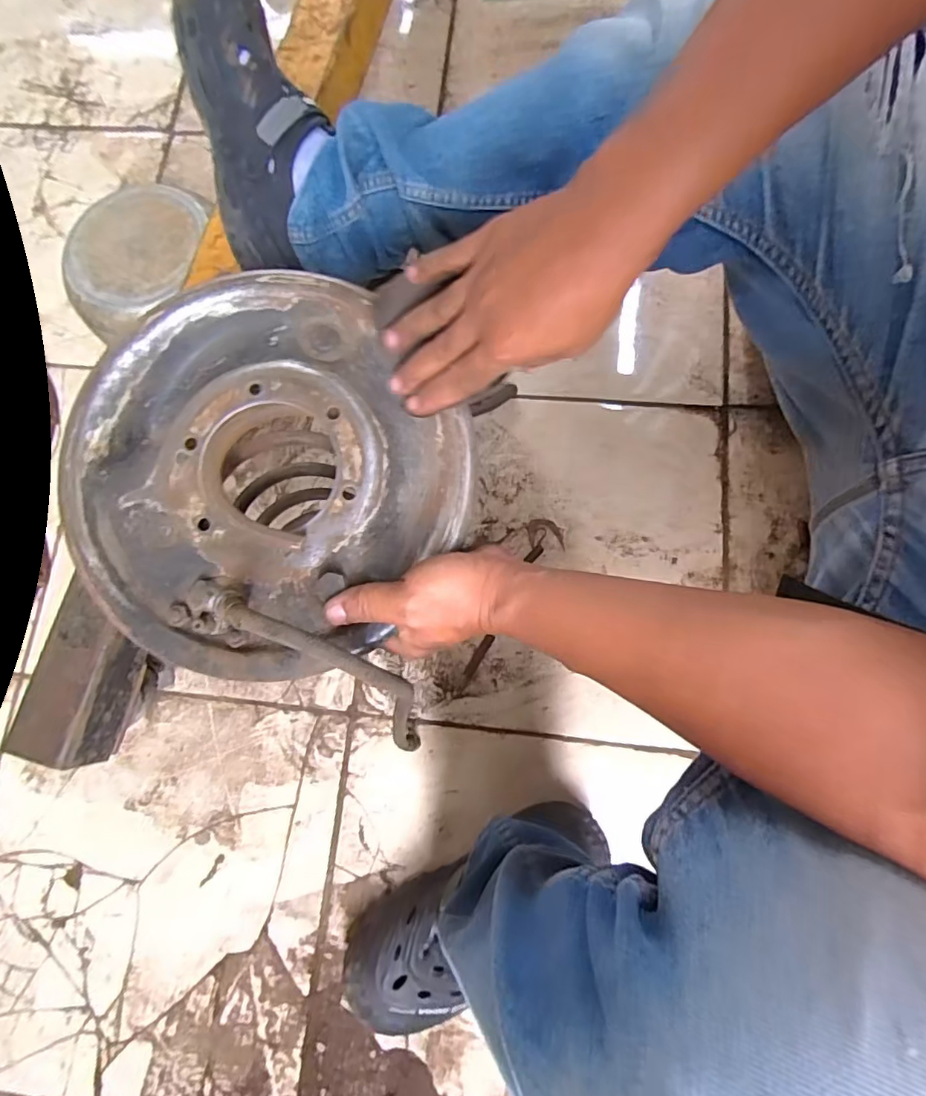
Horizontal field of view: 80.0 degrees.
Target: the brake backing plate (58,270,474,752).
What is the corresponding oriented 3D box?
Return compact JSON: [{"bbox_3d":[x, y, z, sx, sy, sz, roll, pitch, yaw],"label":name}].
[{"bbox_3d":[-0.125,-0.049,0.359,0.255,0.054,0.261,5,78,2],"label":"brake backing plate"}]

